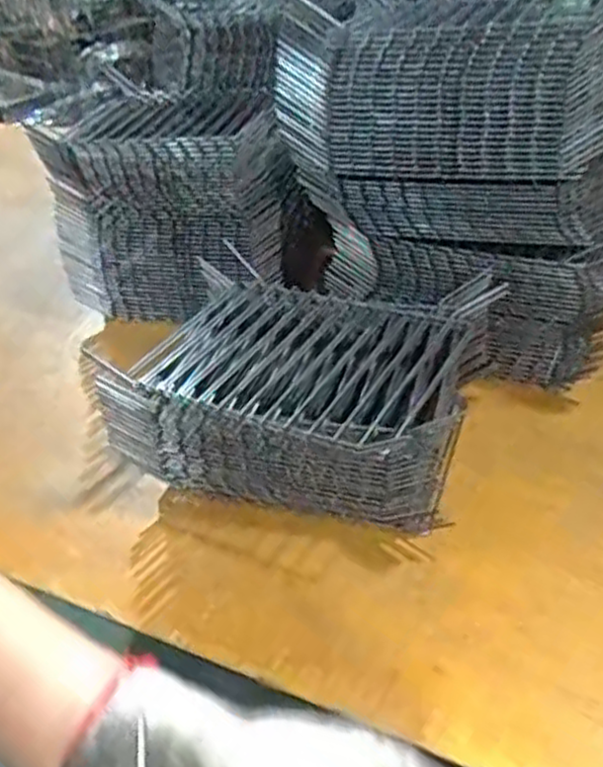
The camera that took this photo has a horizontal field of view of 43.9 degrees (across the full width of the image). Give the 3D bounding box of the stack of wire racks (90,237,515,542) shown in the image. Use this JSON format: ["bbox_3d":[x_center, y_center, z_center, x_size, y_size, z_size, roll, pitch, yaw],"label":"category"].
[{"bbox_3d":[0.002,0.016,0.681,0.303,0.117,0.218,6,38,17],"label":"stack of wire racks"}]

